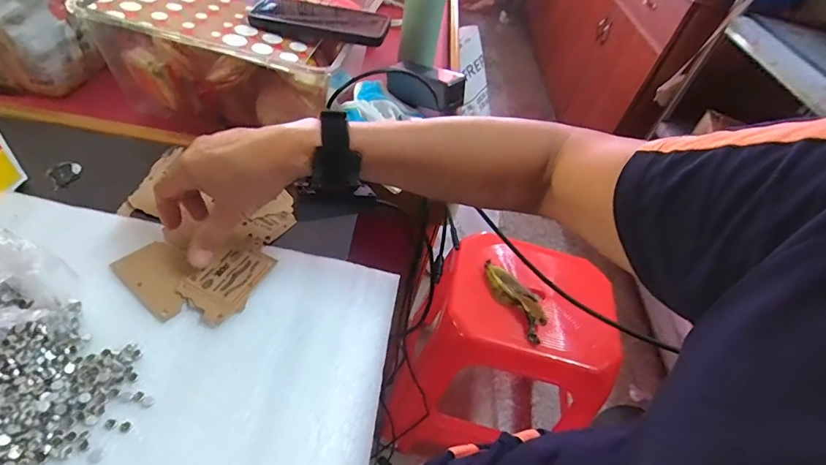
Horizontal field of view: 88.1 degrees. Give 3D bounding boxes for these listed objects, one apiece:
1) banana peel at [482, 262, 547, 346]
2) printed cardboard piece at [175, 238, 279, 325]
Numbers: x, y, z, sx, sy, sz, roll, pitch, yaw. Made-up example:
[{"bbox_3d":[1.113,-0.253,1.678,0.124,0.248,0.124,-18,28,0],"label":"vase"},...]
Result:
[{"bbox_3d":[0.186,0.114,0.764,0.067,0.032,0.164,-18,54,-28],"label":"banana peel"},{"bbox_3d":[-0.158,0.038,0.369,0.054,0.004,0.074,31,49,9],"label":"printed cardboard piece"}]

